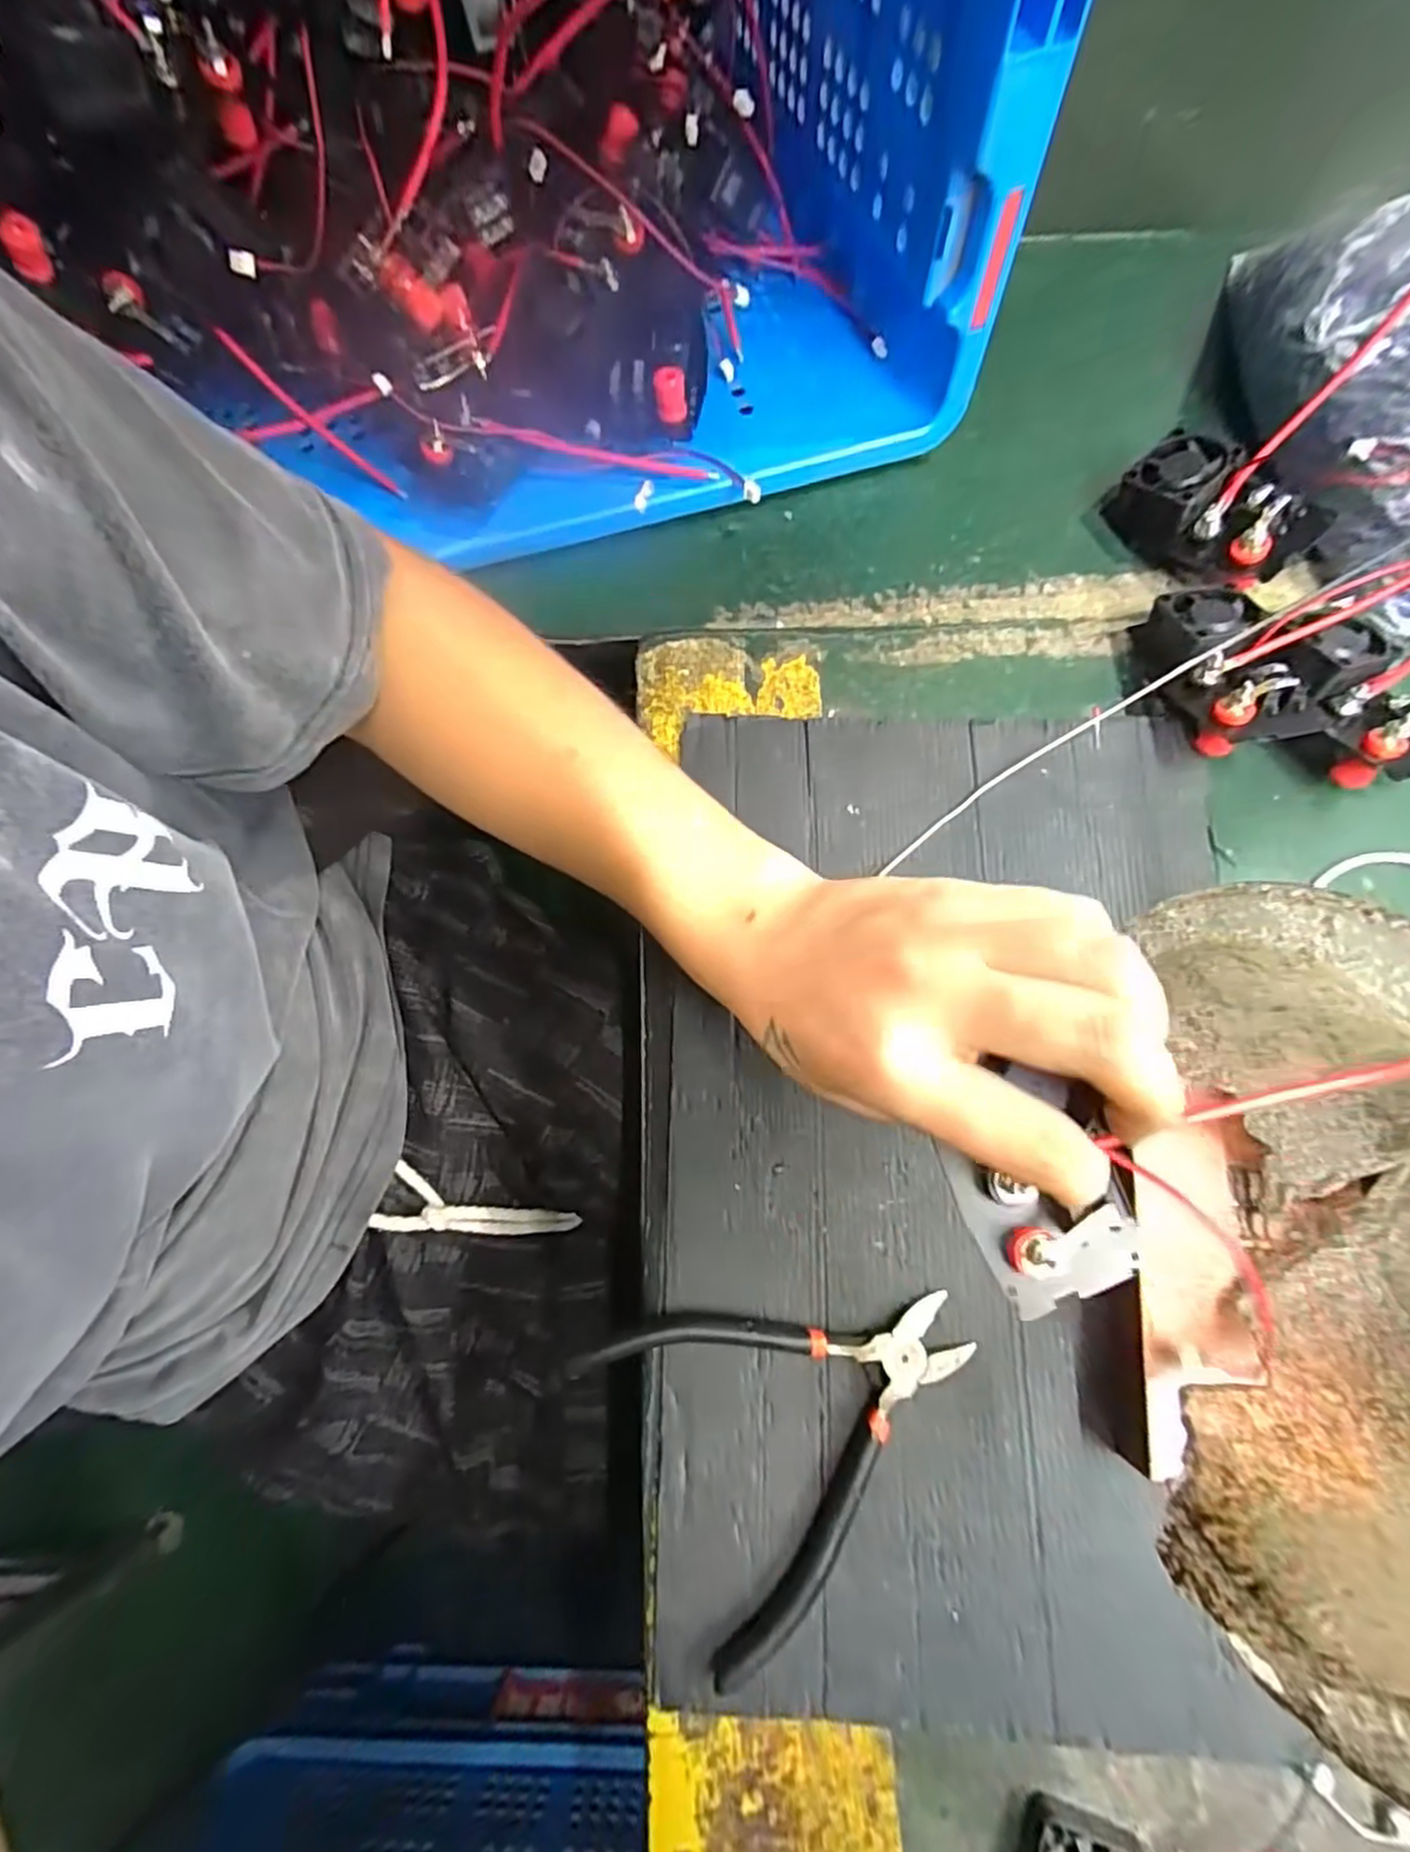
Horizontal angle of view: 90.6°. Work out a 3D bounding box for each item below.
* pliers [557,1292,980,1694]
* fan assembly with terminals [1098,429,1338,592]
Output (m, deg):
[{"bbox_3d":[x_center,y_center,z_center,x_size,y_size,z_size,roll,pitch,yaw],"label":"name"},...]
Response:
[{"bbox_3d":[0.036,0.190,0.278,0.141,0.013,0.120,-32,77,-8],"label":"pliers"},{"bbox_3d":[0.265,-0.216,0.370,0.050,0.041,0.095,-33,77,-8],"label":"fan assembly with terminals"}]

